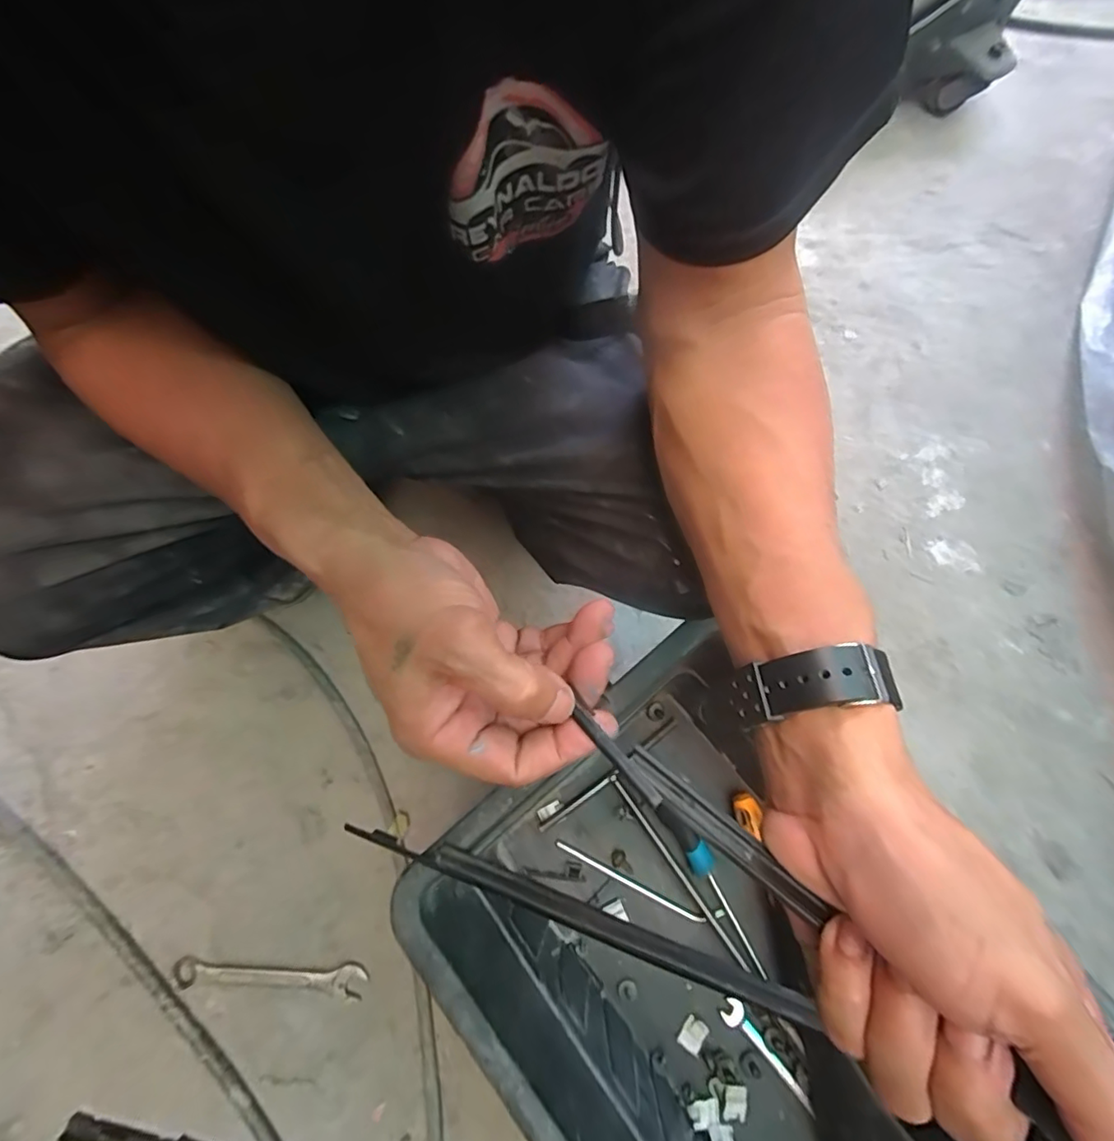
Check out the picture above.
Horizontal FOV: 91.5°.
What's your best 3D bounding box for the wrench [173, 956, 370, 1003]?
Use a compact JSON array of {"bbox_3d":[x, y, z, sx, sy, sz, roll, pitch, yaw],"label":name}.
[{"bbox_3d":[-0.283,0.399,0.532,0.184,0.011,0.031,4,71,2],"label":"wrench"}]

